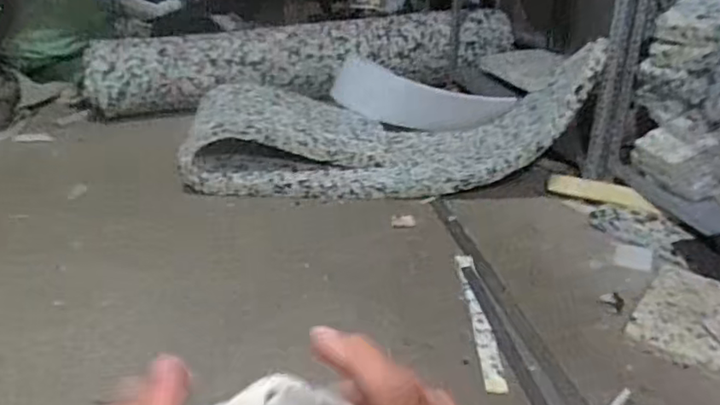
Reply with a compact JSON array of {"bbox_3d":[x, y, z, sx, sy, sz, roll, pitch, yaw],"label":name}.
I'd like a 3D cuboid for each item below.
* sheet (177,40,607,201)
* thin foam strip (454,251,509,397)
[{"bbox_3d":[0.068,-0.283,1.902,1.105,0.379,0.503,1,28,1],"label":"sheet"},{"bbox_3d":[0.248,0.235,1.308,0.041,0.025,0.425,0,28,0],"label":"thin foam strip"}]

